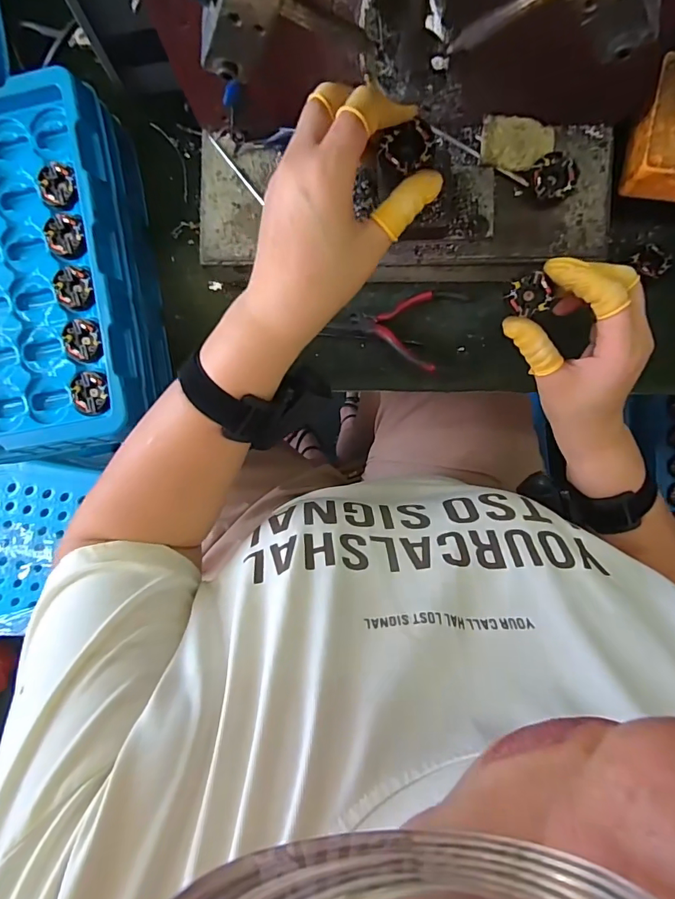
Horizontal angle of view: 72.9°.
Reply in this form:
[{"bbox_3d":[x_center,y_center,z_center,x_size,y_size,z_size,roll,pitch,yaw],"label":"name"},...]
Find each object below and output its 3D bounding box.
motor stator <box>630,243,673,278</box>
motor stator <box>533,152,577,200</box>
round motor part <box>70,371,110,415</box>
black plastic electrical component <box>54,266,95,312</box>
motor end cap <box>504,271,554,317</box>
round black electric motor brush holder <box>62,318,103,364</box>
[{"bbox_3d":[0.244,-0.146,0.351,0.028,0.010,0.024,-35,89,6],"label":"motor stator"},{"bbox_3d":[0.148,-0.186,0.315,0.027,0.013,0.028,0,93,6],"label":"motor stator"},{"bbox_3d":[-0.187,-0.043,0.347,0.030,0.007,0.032,0,93,6],"label":"round motor part"},{"bbox_3d":[-0.198,-0.122,0.346,0.028,0.007,0.033,-36,89,6],"label":"black plastic electrical component"},{"bbox_3d":[0.125,-0.101,0.300,0.026,0.009,0.024,0,93,6],"label":"motor end cap"},{"bbox_3d":[-0.194,-0.082,0.347,0.029,0.007,0.032,-1,93,6],"label":"round black electric motor brush holder"}]

